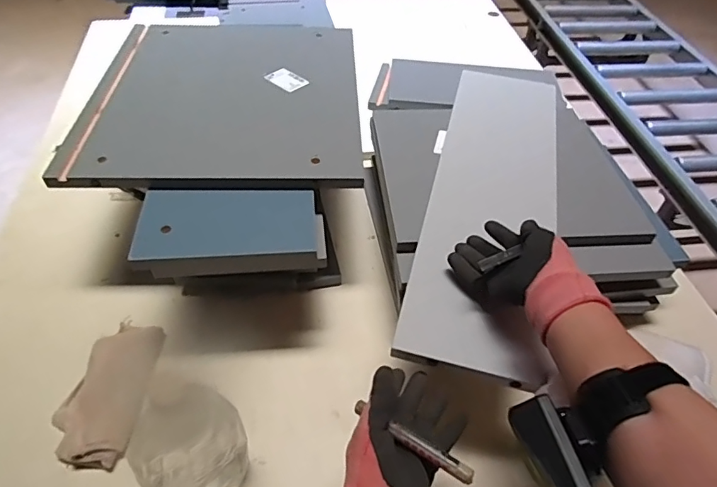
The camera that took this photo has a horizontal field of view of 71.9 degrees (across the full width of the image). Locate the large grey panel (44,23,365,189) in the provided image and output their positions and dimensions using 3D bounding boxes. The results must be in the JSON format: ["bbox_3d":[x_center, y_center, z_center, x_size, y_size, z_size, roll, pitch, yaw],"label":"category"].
[{"bbox_3d":[-0.189,-0.221,0.722,0.378,0.020,0.410,1,48,-3],"label":"large grey panel"}]

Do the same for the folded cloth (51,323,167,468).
[{"bbox_3d":[-0.287,0.167,0.569,0.092,0.033,0.168,6,48,2],"label":"folded cloth"}]

